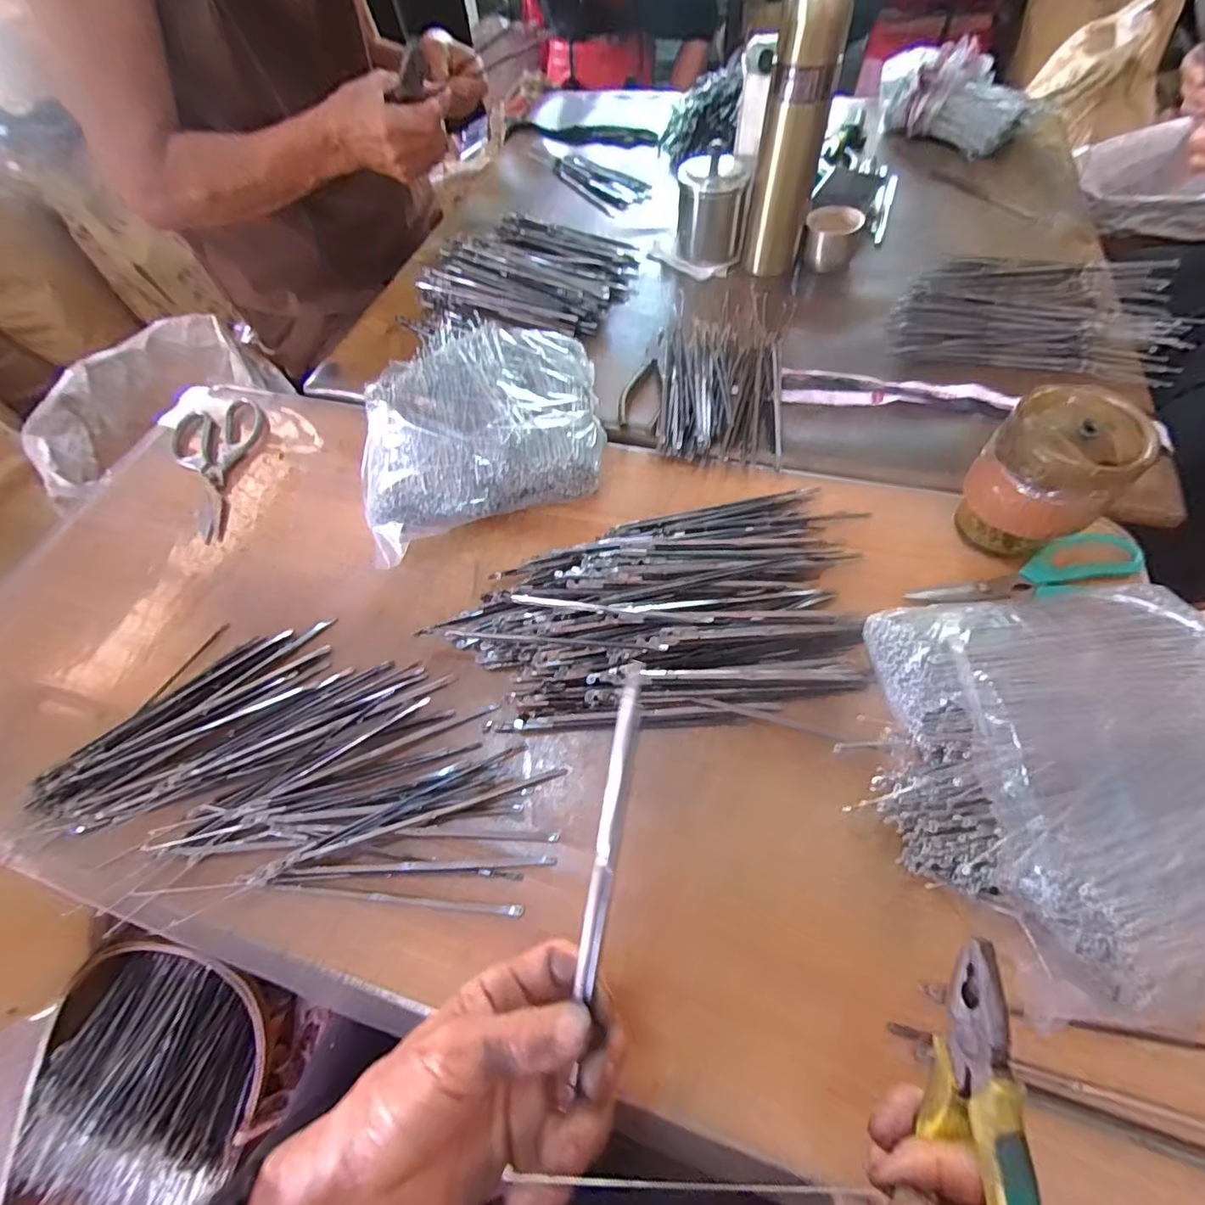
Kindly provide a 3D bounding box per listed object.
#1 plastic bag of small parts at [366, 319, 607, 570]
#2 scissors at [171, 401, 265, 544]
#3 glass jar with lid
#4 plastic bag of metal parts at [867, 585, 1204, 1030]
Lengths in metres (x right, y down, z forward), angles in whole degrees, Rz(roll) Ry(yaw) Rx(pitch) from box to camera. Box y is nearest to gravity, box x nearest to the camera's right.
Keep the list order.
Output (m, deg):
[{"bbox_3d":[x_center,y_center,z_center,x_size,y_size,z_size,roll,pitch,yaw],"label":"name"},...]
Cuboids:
[{"bbox_3d":[-0.114,-0.172,0.506,0.226,0.064,0.233,-12,62,-6],"label":"plastic bag of small parts"},{"bbox_3d":[-0.401,-0.145,0.546,0.090,0.013,0.194,-20,60,-6],"label":"scissors"},{"bbox_3d":[0.317,-0.090,0.385,0.082,0.103,0.079,-3,59,5],"label":"glass jar with lid"},{"bbox_3d":[0.283,0.097,0.310,0.226,0.068,0.222,-7,61,-3],"label":"plastic bag of metal parts"}]

